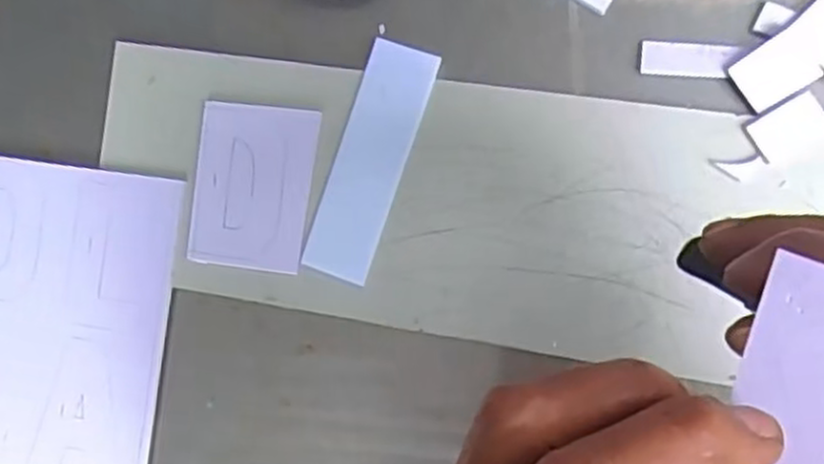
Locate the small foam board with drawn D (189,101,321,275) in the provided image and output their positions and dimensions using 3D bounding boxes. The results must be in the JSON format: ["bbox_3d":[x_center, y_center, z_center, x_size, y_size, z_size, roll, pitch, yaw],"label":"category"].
[{"bbox_3d":[-0.091,-0.026,0.433,0.066,0.004,0.092,8,91,10],"label":"small foam board with drawn D"}]

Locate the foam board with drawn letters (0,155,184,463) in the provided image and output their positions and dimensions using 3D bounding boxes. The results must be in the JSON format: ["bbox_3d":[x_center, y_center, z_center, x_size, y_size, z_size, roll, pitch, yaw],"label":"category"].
[{"bbox_3d":[-0.217,0.082,0.454,0.138,0.009,0.241,8,91,10],"label":"foam board with drawn letters"}]

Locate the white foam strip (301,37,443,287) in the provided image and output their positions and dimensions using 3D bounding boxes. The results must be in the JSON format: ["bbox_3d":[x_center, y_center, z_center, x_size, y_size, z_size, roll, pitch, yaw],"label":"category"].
[{"bbox_3d":[-0.024,-0.039,0.422,0.039,0.004,0.132,20,92,9],"label":"white foam strip"}]

